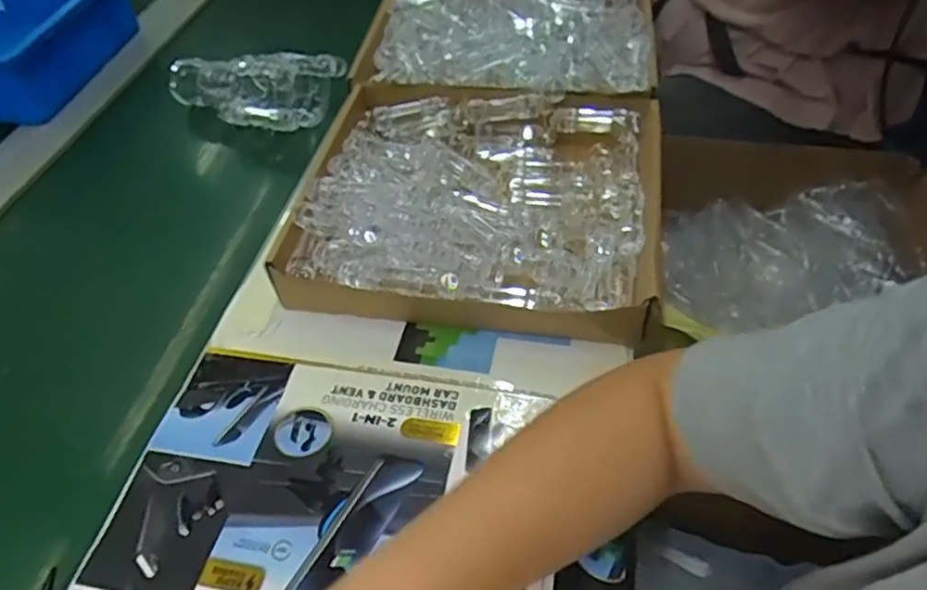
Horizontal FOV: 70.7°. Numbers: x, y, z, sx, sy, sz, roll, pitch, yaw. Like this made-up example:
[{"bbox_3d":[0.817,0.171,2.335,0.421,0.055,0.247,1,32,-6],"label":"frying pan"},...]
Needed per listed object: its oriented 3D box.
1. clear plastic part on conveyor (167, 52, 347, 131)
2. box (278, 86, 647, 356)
[{"bbox_3d":[-0.249,-0.239,0.750,0.193,0.048,0.117,11,50,14],"label":"clear plastic part on conveyor"},{"bbox_3d":[0.015,-0.089,0.590,0.296,0.075,0.285,7,50,11],"label":"box"}]

